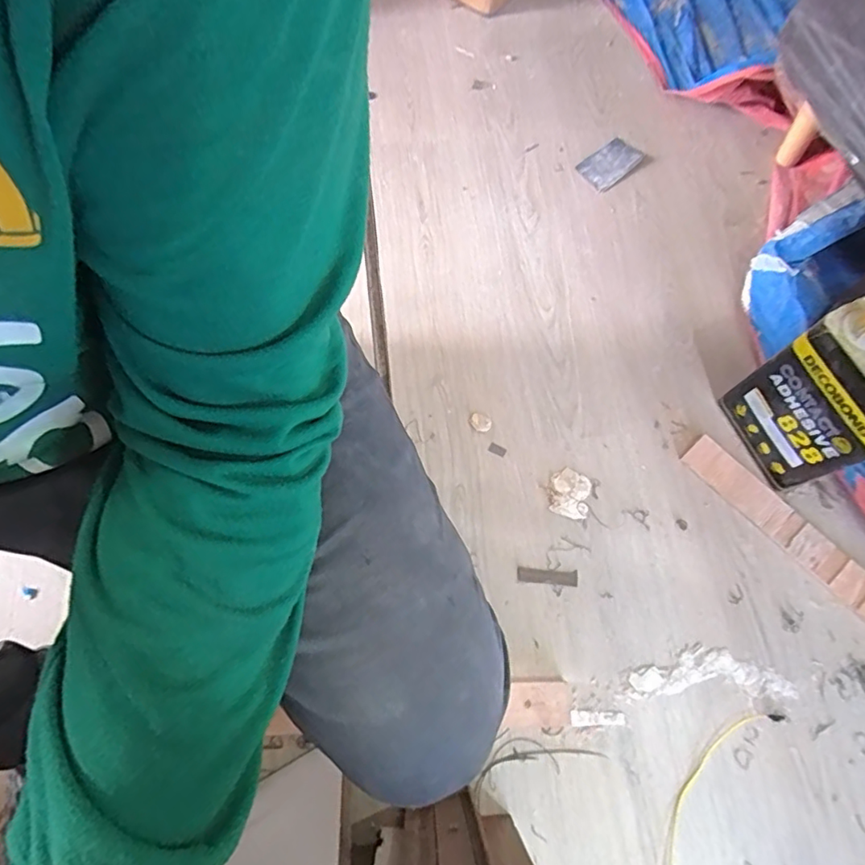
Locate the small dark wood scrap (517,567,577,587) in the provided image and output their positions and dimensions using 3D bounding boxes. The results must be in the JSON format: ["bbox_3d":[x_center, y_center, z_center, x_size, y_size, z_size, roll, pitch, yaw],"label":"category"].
[{"bbox_3d":[0.159,0.200,0.761,0.082,0.005,0.020,4,69,0],"label":"small dark wood scrap"}]

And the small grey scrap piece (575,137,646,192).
[{"bbox_3d":[0.332,-0.502,1.025,0.134,0.013,0.068,-43,92,-20],"label":"small grey scrap piece"}]

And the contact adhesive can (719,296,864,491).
[{"bbox_3d":[0.519,-0.038,0.720,0.102,0.245,0.166,-19,72,-8],"label":"contact adhesive can"}]

